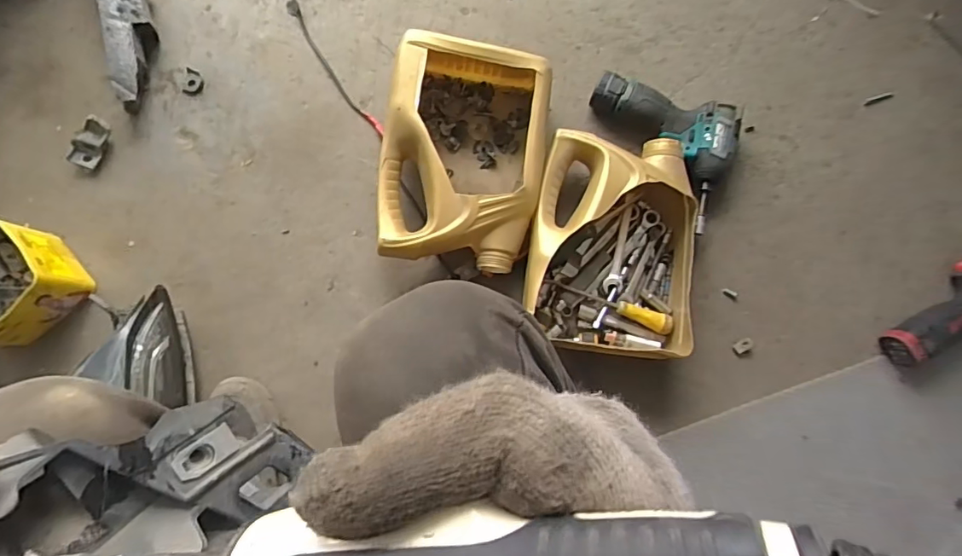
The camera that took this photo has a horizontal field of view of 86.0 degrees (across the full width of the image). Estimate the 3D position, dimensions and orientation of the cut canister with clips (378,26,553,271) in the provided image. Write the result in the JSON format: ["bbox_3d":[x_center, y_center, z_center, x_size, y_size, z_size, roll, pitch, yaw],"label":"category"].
[{"bbox_3d":[-0.022,-0.158,0.692,0.198,0.115,0.282,8,82,0],"label":"cut canister with clips"}]

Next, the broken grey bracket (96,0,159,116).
[{"bbox_3d":[-0.510,-0.376,0.732,0.070,0.077,0.267,-12,83,-3],"label":"broken grey bracket"}]

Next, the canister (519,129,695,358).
[{"bbox_3d":[0.173,-0.045,0.689,0.208,0.097,0.286,10,82,0],"label":"canister"}]

